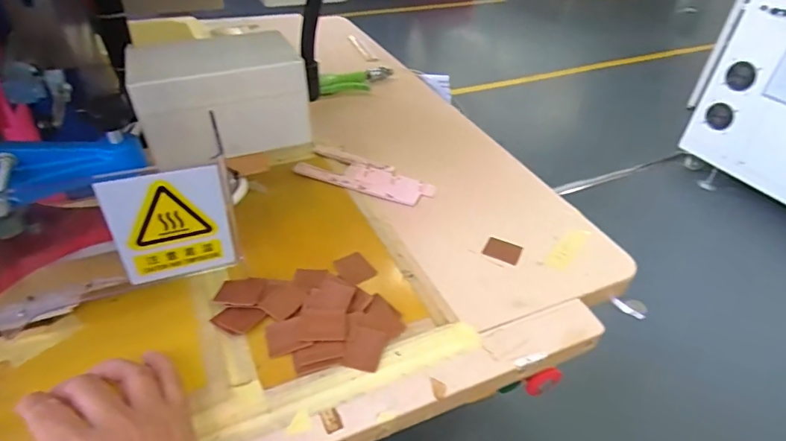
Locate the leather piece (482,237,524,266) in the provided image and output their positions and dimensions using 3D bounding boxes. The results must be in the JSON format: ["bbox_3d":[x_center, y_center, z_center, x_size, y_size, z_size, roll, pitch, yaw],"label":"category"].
[{"bbox_3d":[0.123,0.033,0.531,0.039,0.004,0.032,20,42,19],"label":"leather piece"}]

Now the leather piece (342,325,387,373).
[{"bbox_3d":[-0.025,0.111,0.415,0.032,0.004,0.040,14,49,0],"label":"leather piece"}]

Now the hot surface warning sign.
[{"bbox_3d":[-0.165,0.006,0.359,0.078,0.098,0.010,-12,42,-21],"label":"hot surface warning sign"}]

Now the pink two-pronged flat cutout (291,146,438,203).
[{"bbox_3d":[-0.032,-0.060,0.620,0.171,0.008,0.086,16,36,9],"label":"pink two-pronged flat cutout"}]

